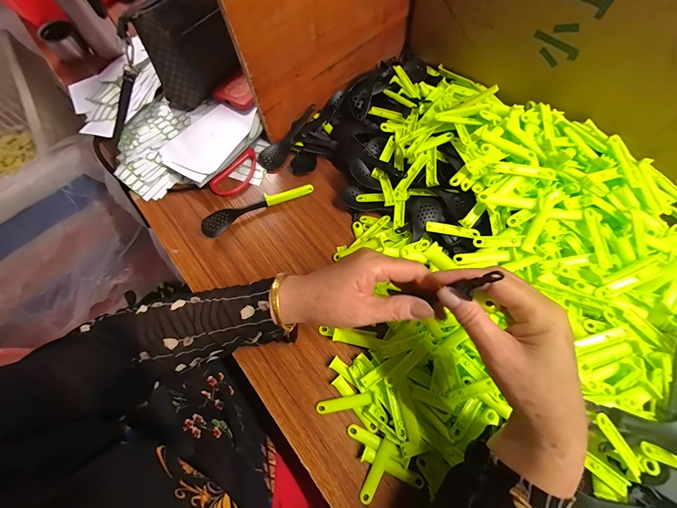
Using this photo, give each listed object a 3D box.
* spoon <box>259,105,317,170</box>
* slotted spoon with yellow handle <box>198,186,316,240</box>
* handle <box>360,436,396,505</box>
[{"bbox_3d":[-0.083,-0.196,0.491,0.034,0.013,0.130,40,91,14],"label":"spoon"},{"bbox_3d":[-0.123,-0.074,0.445,0.173,0.037,0.019,-27,72,-9],"label":"slotted spoon with yellow handle"},{"bbox_3d":[0.045,0.246,0.331,0.015,0.009,0.070,26,72,10],"label":"handle"}]

